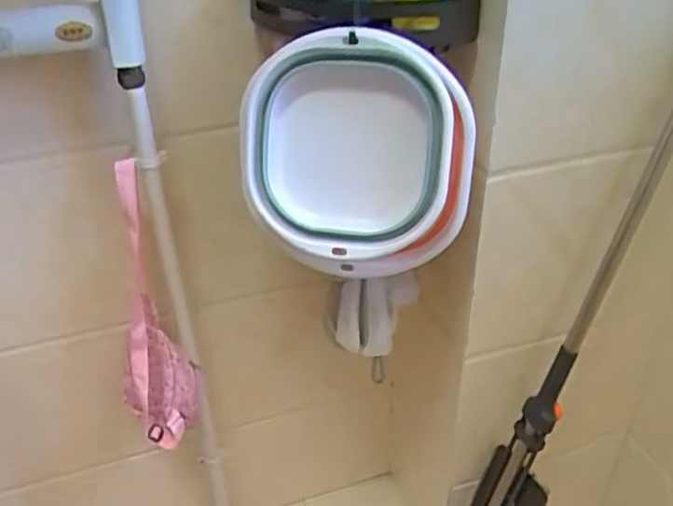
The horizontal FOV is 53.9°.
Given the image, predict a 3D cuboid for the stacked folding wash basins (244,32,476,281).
[{"bbox_3d":[0.022,-0.092,0.737,0.250,0.261,0.115,3,35,7],"label":"stacked folding wash basins"}]

